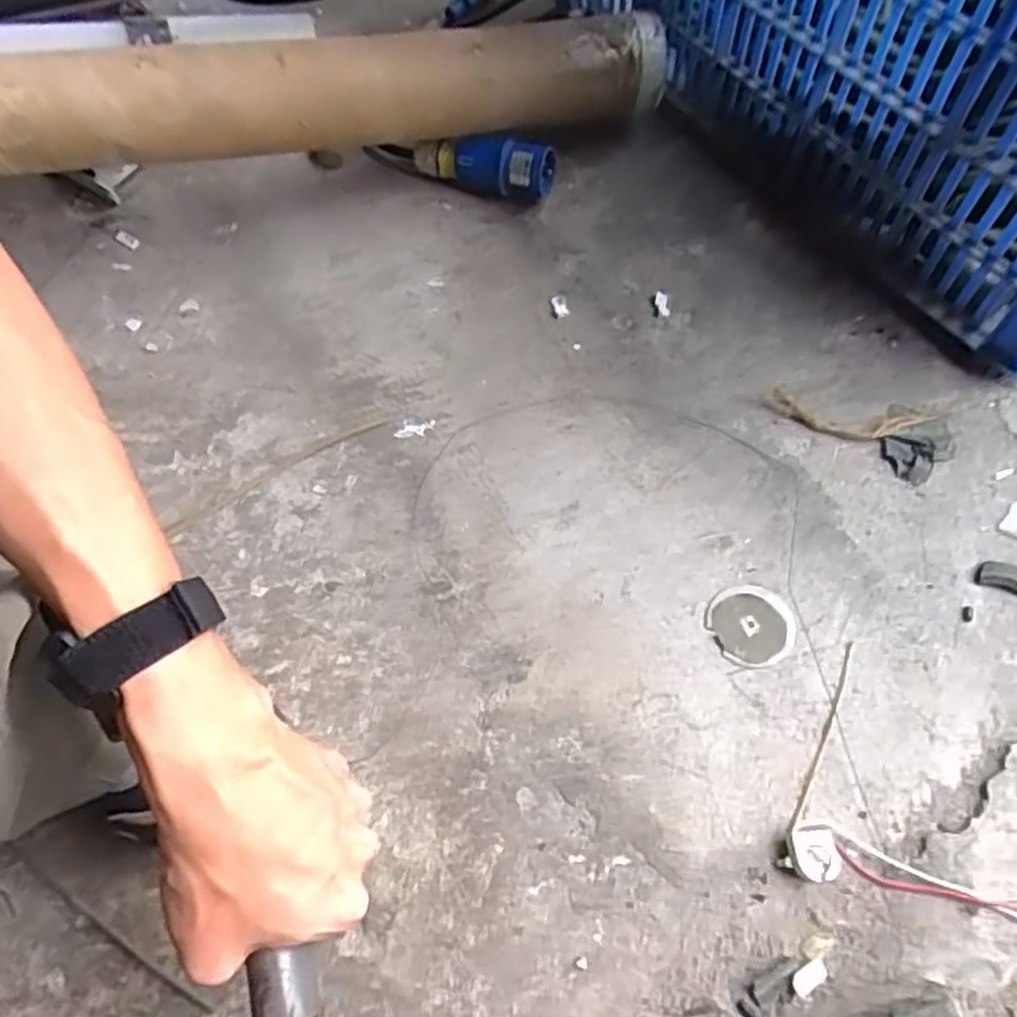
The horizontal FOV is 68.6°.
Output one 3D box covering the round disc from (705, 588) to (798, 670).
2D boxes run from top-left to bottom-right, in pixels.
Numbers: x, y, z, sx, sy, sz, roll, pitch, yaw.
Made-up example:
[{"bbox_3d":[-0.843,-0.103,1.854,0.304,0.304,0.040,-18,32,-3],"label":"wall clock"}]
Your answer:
[{"bbox_3d":[0.164,0.078,0.499,0.056,0.004,0.054,0,61,1],"label":"round disc"}]

